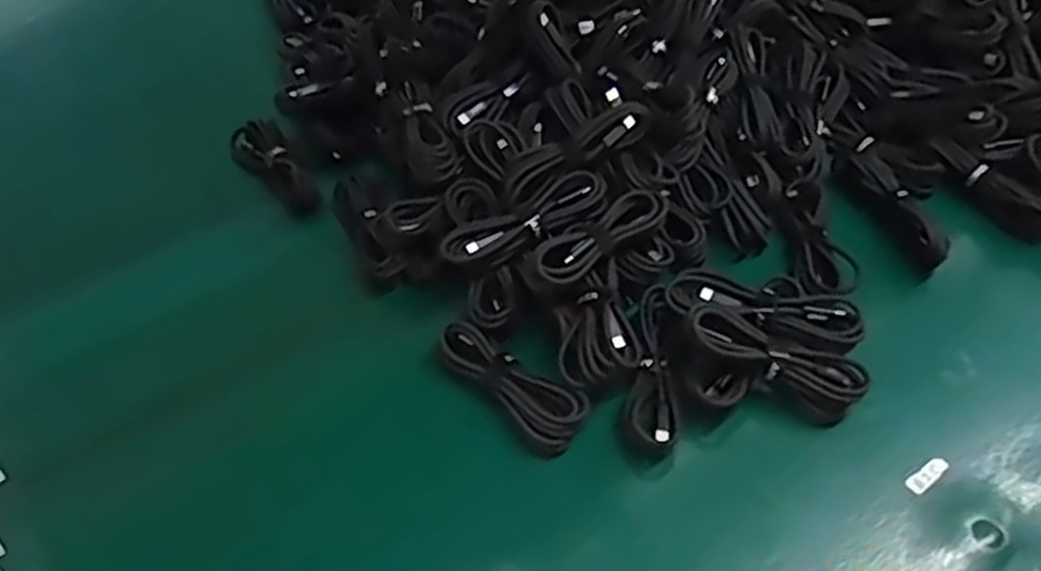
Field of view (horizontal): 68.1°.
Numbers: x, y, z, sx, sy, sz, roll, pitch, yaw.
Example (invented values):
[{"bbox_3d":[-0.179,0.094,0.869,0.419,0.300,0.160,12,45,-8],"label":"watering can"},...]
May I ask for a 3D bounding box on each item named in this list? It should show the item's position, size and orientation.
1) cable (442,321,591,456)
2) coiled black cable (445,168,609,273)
[{"bbox_3d":[-0.009,0.059,0.462,0.100,0.017,0.034,31,58,24],"label":"cable"},{"bbox_3d":[0.003,-0.042,0.504,0.110,0.017,0.034,-28,55,-7],"label":"coiled black cable"}]

